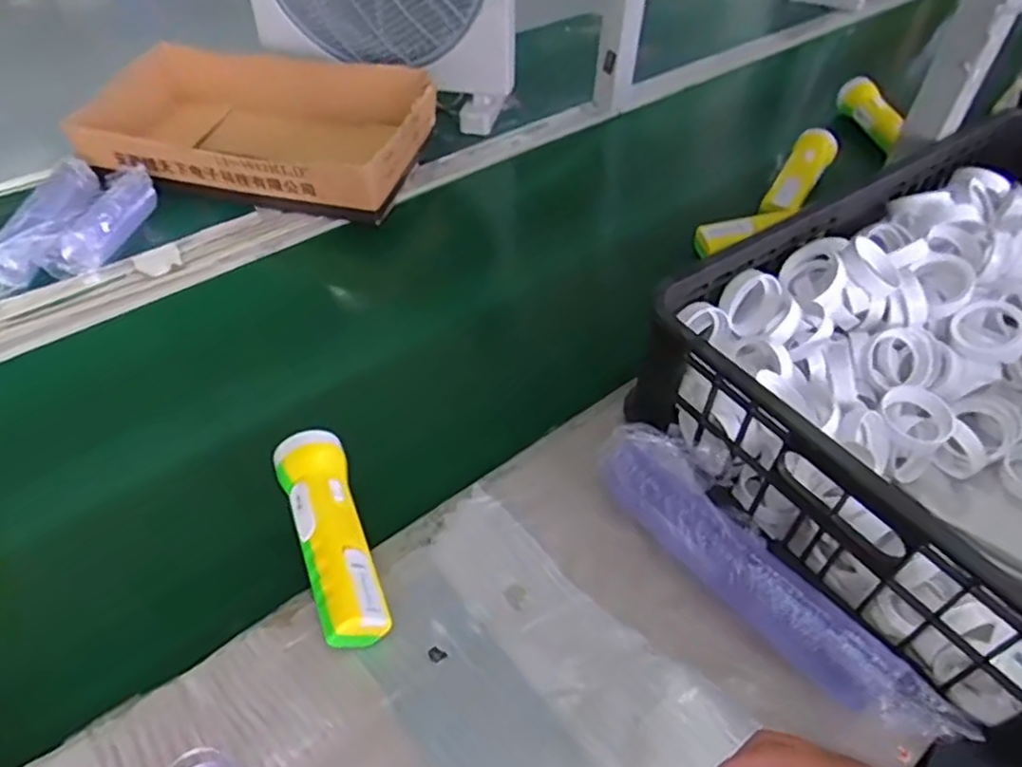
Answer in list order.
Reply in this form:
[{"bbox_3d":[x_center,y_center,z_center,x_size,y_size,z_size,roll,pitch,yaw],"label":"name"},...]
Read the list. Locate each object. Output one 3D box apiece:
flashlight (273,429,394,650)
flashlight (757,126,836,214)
[{"bbox_3d":[-0.131,0.109,0.493,0.049,0.042,0.170,-16,49,-15],"label":"flashlight"},{"bbox_3d":[0.368,-0.271,0.857,0.047,0.053,0.152,27,52,22],"label":"flashlight"}]

